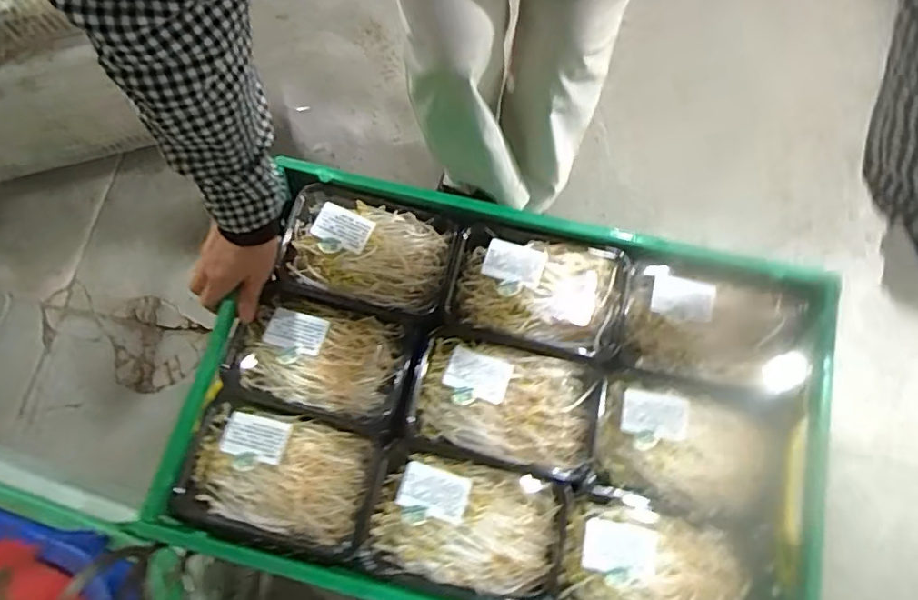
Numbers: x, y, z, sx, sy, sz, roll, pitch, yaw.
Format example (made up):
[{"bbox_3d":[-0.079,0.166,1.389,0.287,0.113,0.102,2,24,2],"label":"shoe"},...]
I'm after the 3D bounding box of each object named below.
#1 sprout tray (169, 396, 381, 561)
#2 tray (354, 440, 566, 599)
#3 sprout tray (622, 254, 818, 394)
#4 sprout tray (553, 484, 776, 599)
[{"bbox_3d":[-0.176,0.172,0.546,0.183,0.037,0.124,10,74,5],"label":"sprout tray"},{"bbox_3d":[0.005,0.215,0.530,0.179,0.042,0.127,15,74,7],"label":"tray"},{"bbox_3d":[0.255,0.026,0.562,0.176,0.031,0.121,17,75,7],"label":"sprout tray"},{"bbox_3d":[0.181,0.252,0.504,0.178,0.036,0.127,14,74,6],"label":"sprout tray"}]

